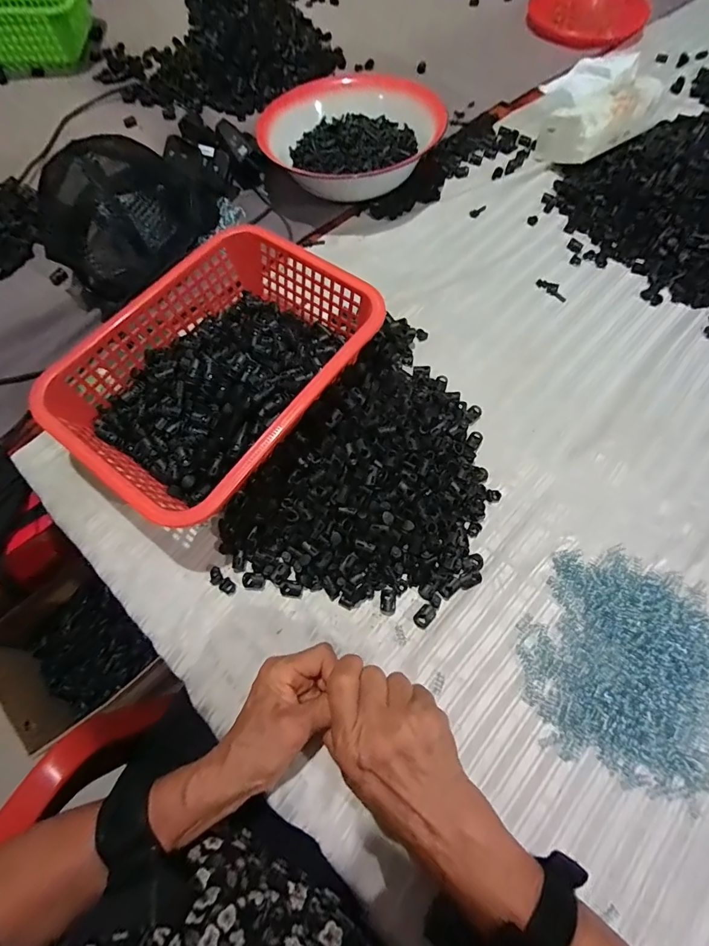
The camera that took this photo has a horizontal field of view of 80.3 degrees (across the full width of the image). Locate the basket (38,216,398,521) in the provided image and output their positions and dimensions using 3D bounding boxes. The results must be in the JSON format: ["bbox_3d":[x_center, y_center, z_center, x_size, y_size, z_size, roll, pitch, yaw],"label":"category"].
[{"bbox_3d":[-0.130,-0.100,0.435,0.213,0.086,0.299,34,71,14],"label":"basket"}]

